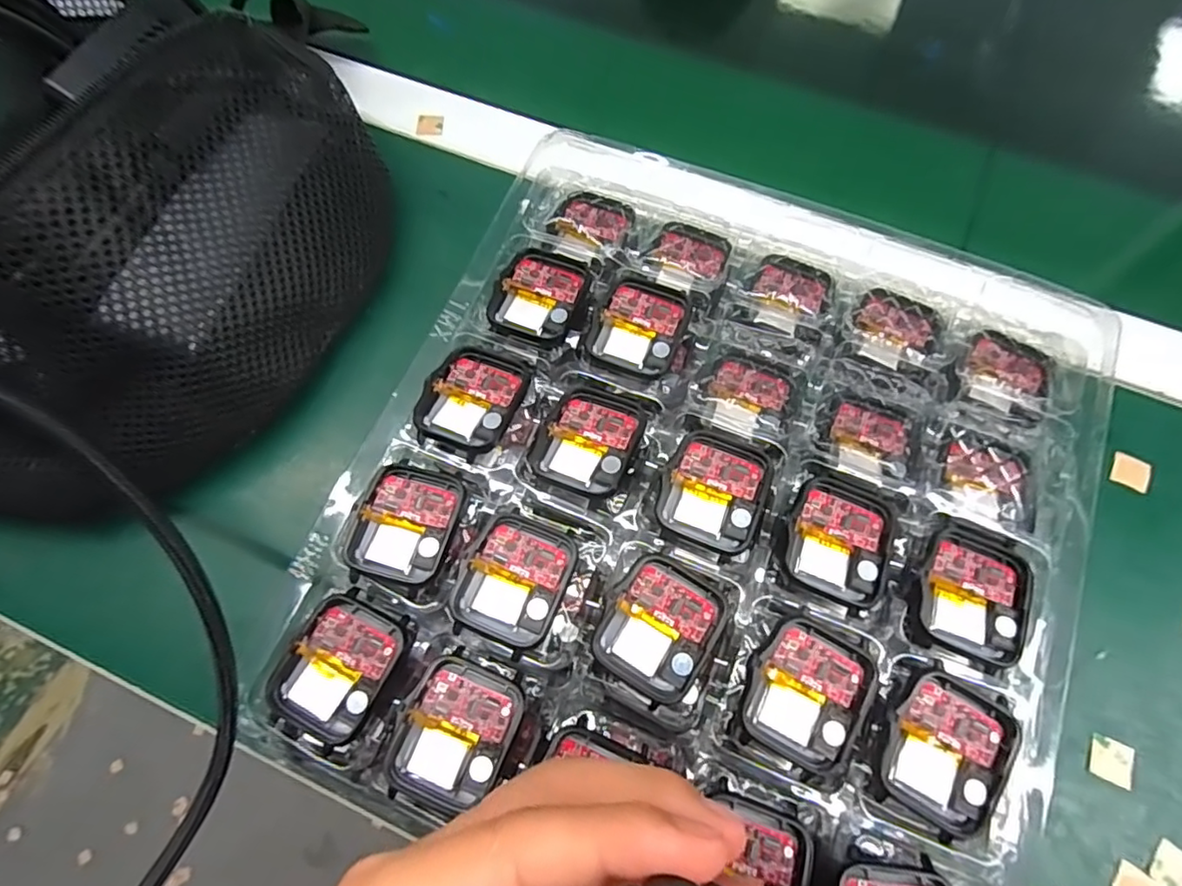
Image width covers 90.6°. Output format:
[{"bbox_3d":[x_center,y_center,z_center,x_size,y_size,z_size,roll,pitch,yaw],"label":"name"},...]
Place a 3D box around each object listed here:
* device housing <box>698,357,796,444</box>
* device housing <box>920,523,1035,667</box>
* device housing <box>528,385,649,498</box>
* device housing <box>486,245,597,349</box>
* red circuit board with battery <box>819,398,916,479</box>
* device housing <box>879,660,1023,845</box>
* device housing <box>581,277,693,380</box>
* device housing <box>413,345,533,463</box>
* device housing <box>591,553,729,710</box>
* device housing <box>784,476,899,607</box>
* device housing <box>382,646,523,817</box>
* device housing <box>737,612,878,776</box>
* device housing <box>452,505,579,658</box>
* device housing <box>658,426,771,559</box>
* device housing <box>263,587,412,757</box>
[{"bbox_3d":[0.066,-0.018,0.245,0.035,0.009,0.037,22,70,8],"label":"device housing"},{"bbox_3d":[0.139,0.052,0.212,0.037,0.005,0.046,23,70,8],"label":"device housing"},{"bbox_3d":[-0.001,-0.001,0.232,0.038,0.008,0.043,22,70,8],"label":"device housing"},{"bbox_3d":[-0.020,-0.065,0.258,0.043,0.006,0.045,24,71,9],"label":"device housing"},{"bbox_3d":[0.114,-0.002,0.242,0.035,0.007,0.033,20,70,8],"label":"red circuit board with battery"},{"bbox_3d":[0.115,0.100,0.190,0.037,0.011,0.045,26,71,10],"label":"device housing"},{"bbox_3d":[0.021,-0.050,0.249,0.038,0.005,0.042,24,71,9],"label":"device housing"},{"bbox_3d":[-0.047,-0.018,0.237,0.038,0.006,0.046,22,70,8],"label":"device housing"},{"bbox_3d":[0.024,0.065,0.204,0.037,0.010,0.043,30,72,11],"label":"device housing"},{"bbox_3d":[0.092,0.035,0.218,0.037,0.006,0.042,22,70,8],"label":"device housing"},{"bbox_3d":[-0.045,0.097,0.196,0.036,0.006,0.045,19,70,7],"label":"device housing"},{"bbox_3d":[0.072,0.083,0.196,0.038,0.012,0.041,24,71,9],"label":"device housing"},{"bbox_3d":[-0.027,0.049,0.212,0.036,0.007,0.045,21,70,8],"label":"device housing"},{"bbox_3d":[0.047,0.017,0.223,0.038,0.004,0.042,22,70,8],"label":"device housing"},{"bbox_3d":[-0.088,0.080,0.206,0.037,0.007,0.047,26,71,9],"label":"device housing"}]

